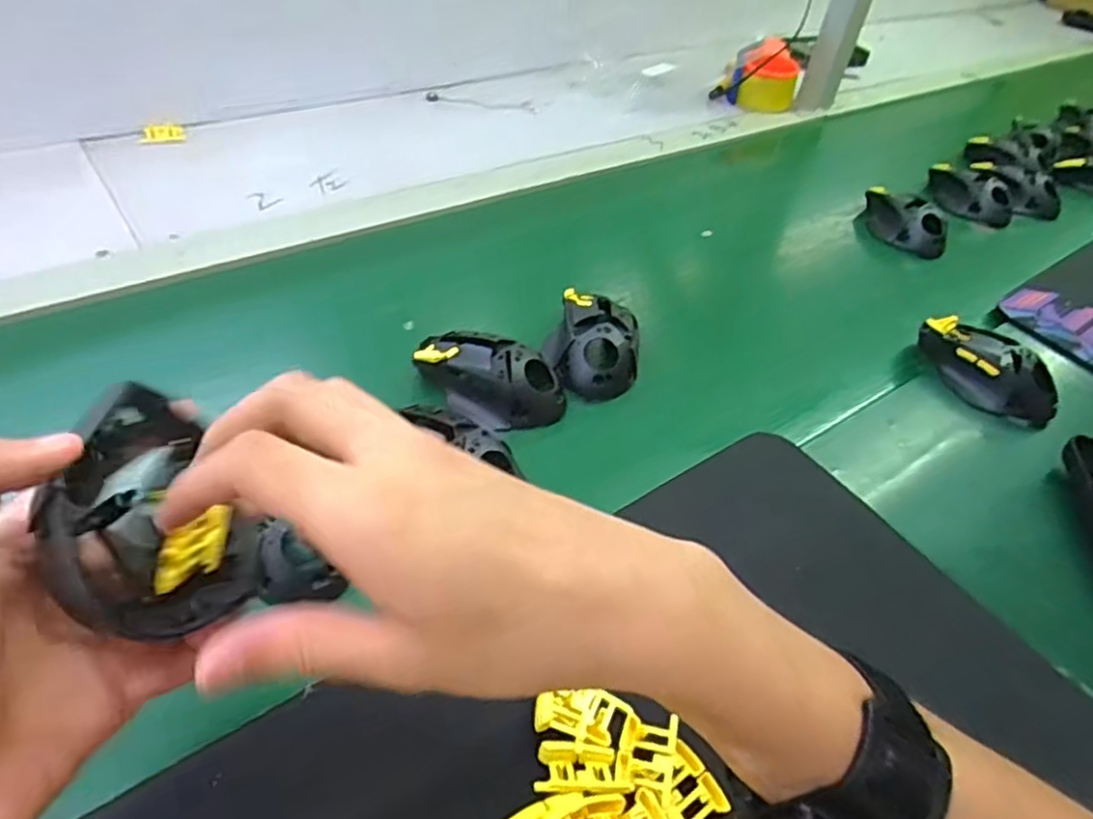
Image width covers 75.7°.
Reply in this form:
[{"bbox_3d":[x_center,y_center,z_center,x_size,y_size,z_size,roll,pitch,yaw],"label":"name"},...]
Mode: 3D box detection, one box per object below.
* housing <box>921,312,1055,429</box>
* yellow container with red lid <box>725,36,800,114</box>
[{"bbox_3d":[0.346,-0.035,0.551,0.053,0.035,0.106,-20,50,-25],"label":"housing"},{"bbox_3d":[0.294,-0.455,0.944,0.091,0.072,0.098,19,46,12],"label":"yellow container with red lid"}]

